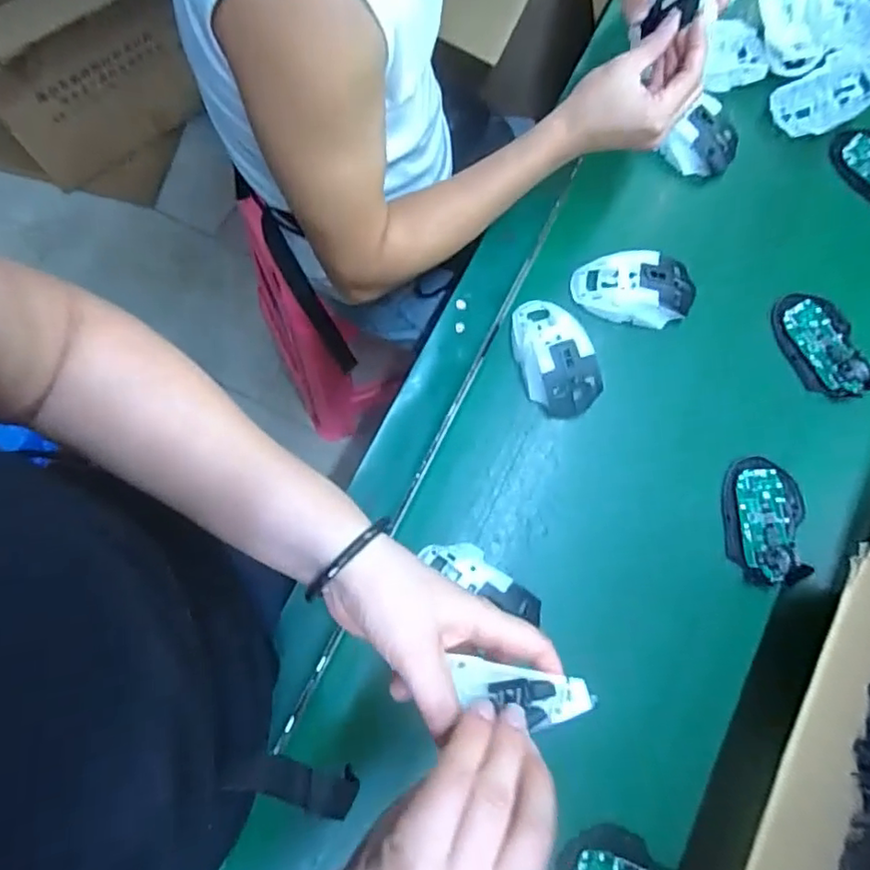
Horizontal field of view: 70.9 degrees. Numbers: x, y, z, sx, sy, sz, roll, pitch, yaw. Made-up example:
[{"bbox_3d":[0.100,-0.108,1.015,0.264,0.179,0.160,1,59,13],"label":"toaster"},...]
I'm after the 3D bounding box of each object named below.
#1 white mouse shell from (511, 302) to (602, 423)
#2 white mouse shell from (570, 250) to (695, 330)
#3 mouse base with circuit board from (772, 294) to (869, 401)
[{"bbox_3d":[0.112,-0.076,0.577,0.071,0.037,0.116,-26,79,-8],"label":"white mouse shell"},{"bbox_3d":[0.195,-0.141,0.590,0.116,0.030,0.061,6,76,0],"label":"white mouse shell"},{"bbox_3d":[0.384,-0.089,0.601,0.068,0.020,0.114,-23,78,-7],"label":"mouse base with circuit board"}]

